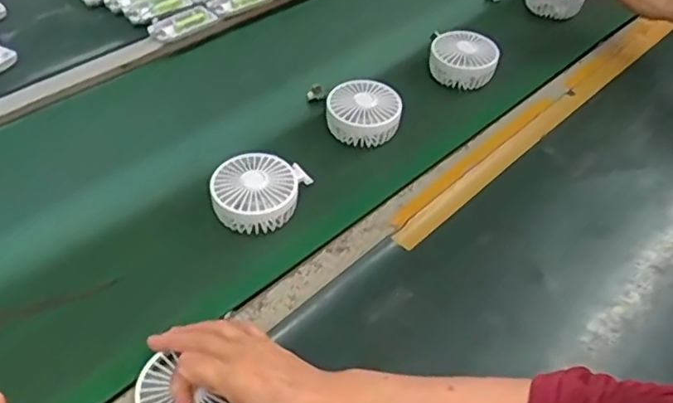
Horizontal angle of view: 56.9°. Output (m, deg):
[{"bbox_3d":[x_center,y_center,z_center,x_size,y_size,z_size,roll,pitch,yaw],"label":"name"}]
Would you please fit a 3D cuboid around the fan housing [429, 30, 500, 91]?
[{"bbox_3d":[0.170,-0.190,0.837,0.091,0.052,0.083,14,47,10],"label":"fan housing"}]

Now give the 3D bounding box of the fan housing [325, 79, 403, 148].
[{"bbox_3d":[0.032,-0.106,0.745,0.089,0.045,0.071,5,46,1],"label":"fan housing"}]

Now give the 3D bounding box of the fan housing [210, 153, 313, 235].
[{"bbox_3d":[-0.081,-0.009,0.649,0.088,0.044,0.088,16,47,12],"label":"fan housing"}]

